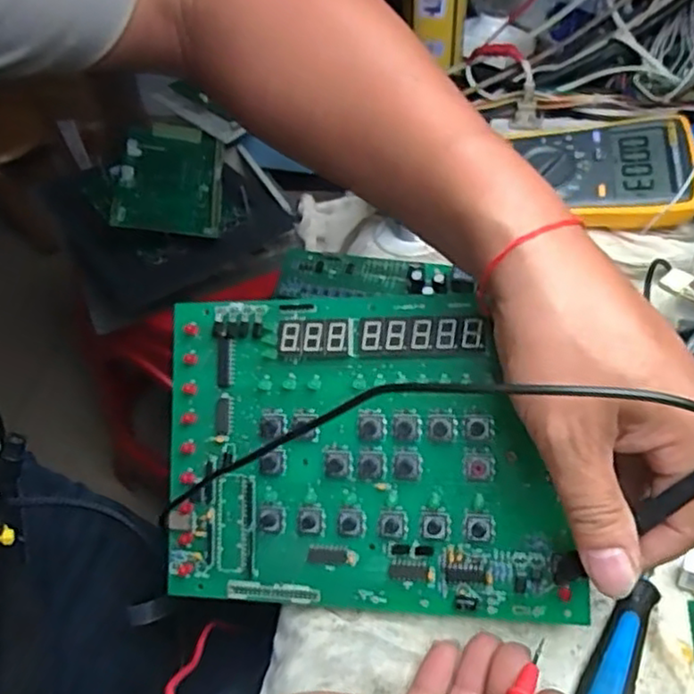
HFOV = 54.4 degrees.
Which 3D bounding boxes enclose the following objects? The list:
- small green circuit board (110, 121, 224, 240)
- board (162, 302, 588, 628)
[{"bbox_3d":[-0.213,-0.206,0.811,0.119,0.014,0.212,5,49,-14],"label":"small green circuit board"},{"bbox_3d":[0.003,0.055,0.347,0.207,0.009,0.154,-1,86,14],"label":"board"}]

